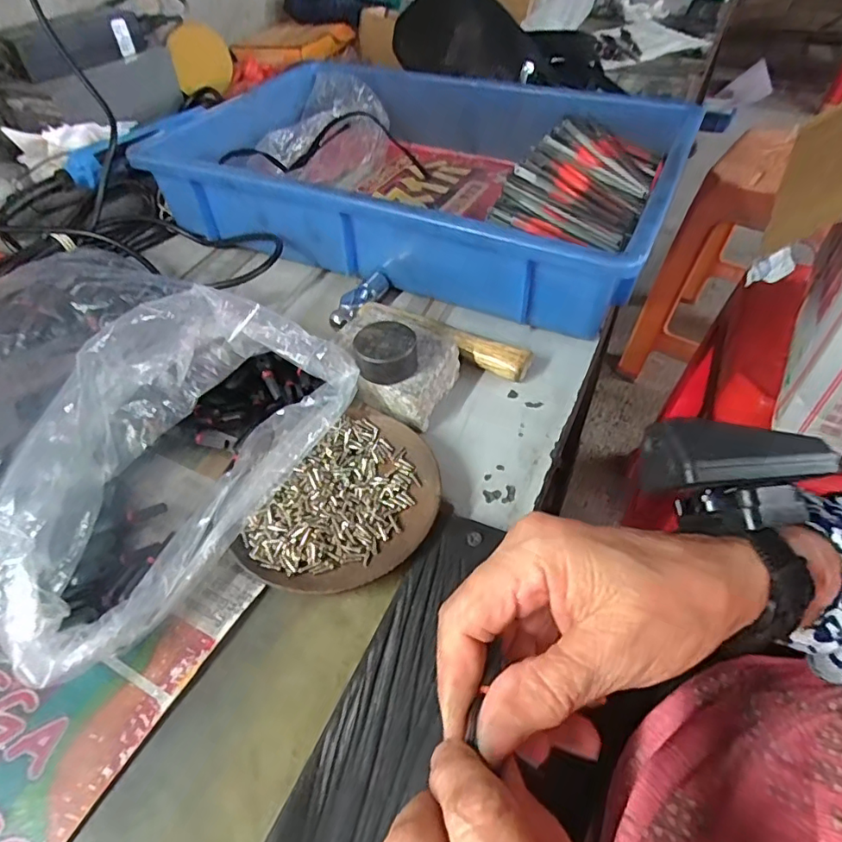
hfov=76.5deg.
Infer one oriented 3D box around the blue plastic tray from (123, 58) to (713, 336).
[{"bbox_3d":[0.013,-0.237,0.502,0.411,0.080,0.310,20,52,18],"label":"blue plastic tray"}]

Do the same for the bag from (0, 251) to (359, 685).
[{"bbox_3d":[-0.213,-0.019,0.316,0.301,0.075,0.248,19,52,18],"label":"bag"}]

